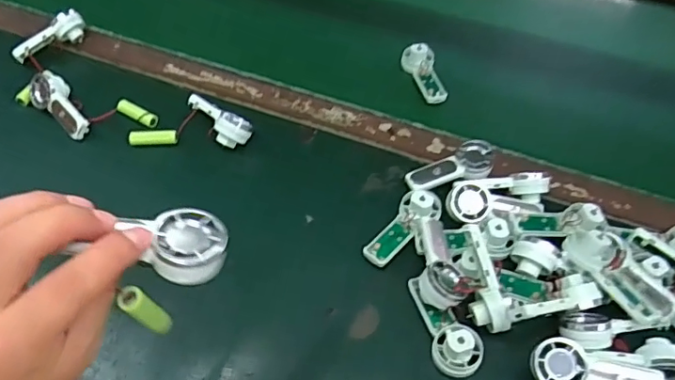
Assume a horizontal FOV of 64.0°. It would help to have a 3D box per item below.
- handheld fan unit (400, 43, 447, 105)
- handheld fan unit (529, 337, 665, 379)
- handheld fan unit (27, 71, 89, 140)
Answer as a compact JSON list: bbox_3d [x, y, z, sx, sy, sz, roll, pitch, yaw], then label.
[{"bbox_3d":[0.108,-0.143,0.660,0.039,0.026,0.085,-7,53,-7],"label":"handheld fan unit"},{"bbox_3d":[0.201,0.142,0.424,0.093,0.031,0.038,7,75,9],"label":"handheld fan unit"},{"bbox_3d":[-0.314,-0.093,0.612,0.095,0.039,0.023,46,20,14],"label":"handheld fan unit"}]

